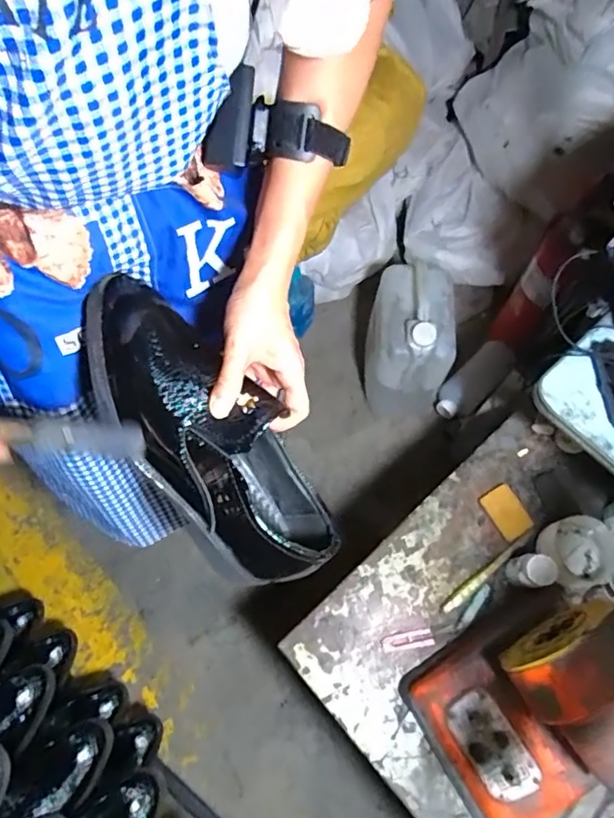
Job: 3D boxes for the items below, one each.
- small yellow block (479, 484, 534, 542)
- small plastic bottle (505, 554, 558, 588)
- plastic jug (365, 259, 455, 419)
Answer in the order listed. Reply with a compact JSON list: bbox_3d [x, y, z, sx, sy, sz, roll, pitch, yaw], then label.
[{"bbox_3d":[0.291,0.152,0.769,0.047,0.019,0.073,-22,68,-9],"label":"small yellow block"},{"bbox_3d":[0.298,0.218,0.702,0.037,0.082,0.039,0,66,0],"label":"small plastic bottle"},{"bbox_3d":[0.220,-0.137,1.157,0.166,0.339,0.235,6,66,3],"label":"plastic jug"}]

